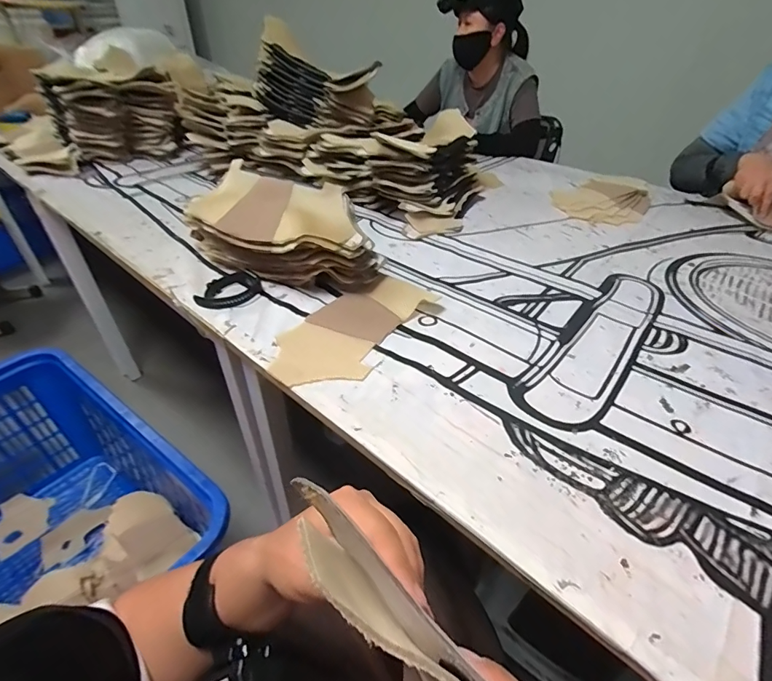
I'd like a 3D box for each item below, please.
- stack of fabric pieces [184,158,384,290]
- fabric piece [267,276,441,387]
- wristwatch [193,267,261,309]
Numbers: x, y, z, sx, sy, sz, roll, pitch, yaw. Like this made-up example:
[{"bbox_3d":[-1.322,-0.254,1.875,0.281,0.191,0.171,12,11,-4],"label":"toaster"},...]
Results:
[{"bbox_3d":[-0.186,-0.183,0.695,0.349,0.137,0.154,28,45,28],"label":"stack of fabric pieces"},{"bbox_3d":[-0.053,-0.019,0.595,0.139,0.021,0.247,25,47,26],"label":"fabric piece"},{"bbox_3d":[-0.251,-0.080,0.657,0.100,0.021,0.064,-23,45,-29],"label":"wristwatch"}]

